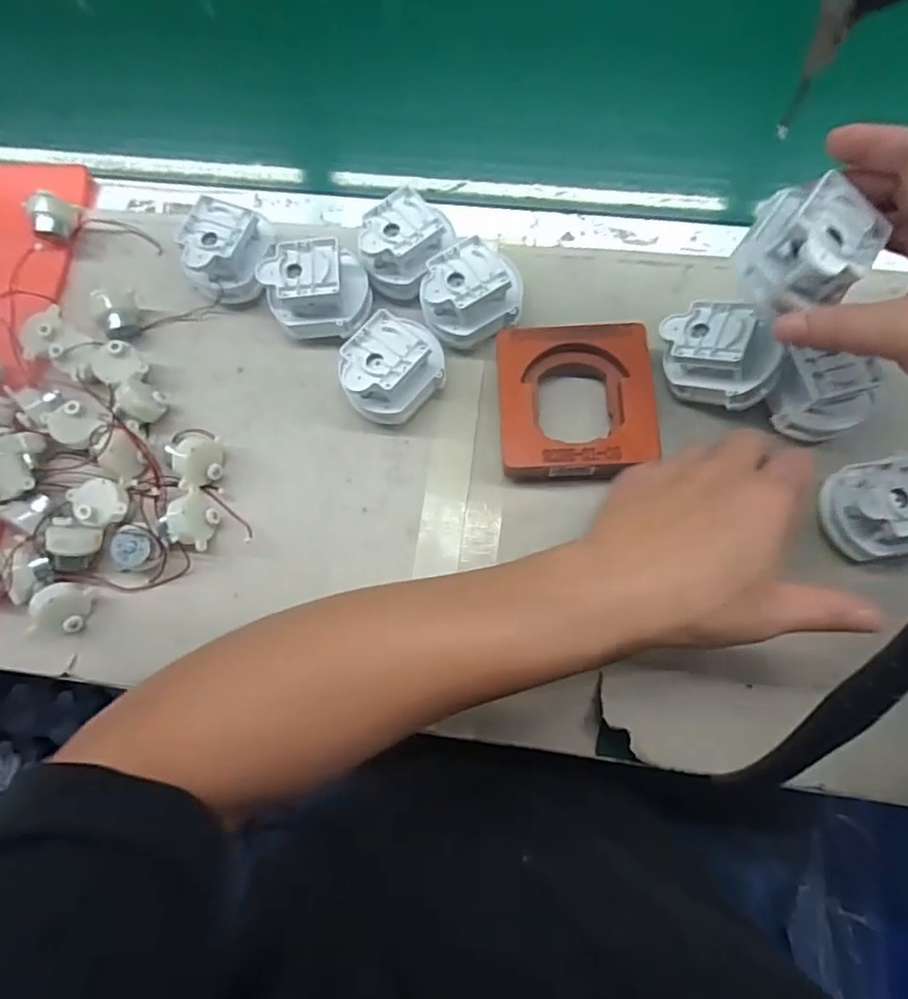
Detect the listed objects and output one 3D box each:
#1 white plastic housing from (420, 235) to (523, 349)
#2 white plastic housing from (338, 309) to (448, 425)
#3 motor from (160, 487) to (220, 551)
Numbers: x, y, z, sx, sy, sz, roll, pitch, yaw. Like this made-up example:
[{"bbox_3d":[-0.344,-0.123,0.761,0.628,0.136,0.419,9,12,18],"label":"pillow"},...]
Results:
[{"bbox_3d":[0.011,-0.140,0.419,0.068,0.045,0.054,-29,74,-6],"label":"white plastic housing"},{"bbox_3d":[-0.042,-0.084,0.409,0.054,0.050,0.064,43,79,14],"label":"white plastic housing"},{"bbox_3d":[-0.172,0.012,0.396,0.028,0.025,0.036,16,71,3],"label":"motor"}]

